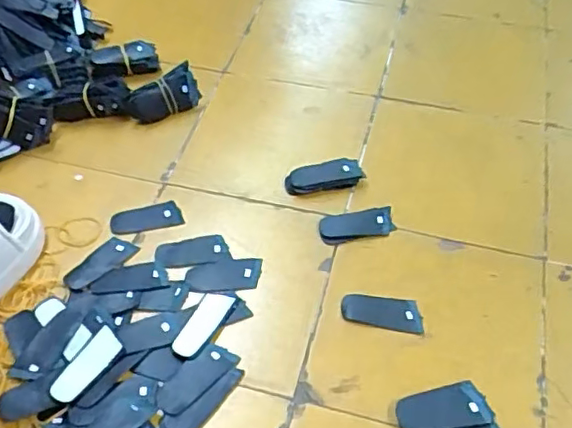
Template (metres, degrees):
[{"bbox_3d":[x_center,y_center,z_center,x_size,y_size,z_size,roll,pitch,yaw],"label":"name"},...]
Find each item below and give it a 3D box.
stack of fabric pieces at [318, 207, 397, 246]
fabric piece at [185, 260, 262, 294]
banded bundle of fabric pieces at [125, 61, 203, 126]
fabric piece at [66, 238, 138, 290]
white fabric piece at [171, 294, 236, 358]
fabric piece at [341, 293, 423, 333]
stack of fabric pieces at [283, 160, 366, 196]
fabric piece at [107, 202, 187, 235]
[{"bbox_3d":[0.073,0.012,0.612,0.076,0.008,0.035,-10,53,-6],"label":"stack of fabric pieces"},{"bbox_3d":[-0.061,0.061,0.584,0.073,0.005,0.036,-5,57,-1],"label":"fabric piece"},{"bbox_3d":[-0.150,-0.144,0.724,0.086,0.048,0.025,-23,27,-1],"label":"banded bundle of fabric pieces"},{"bbox_3d":[-0.185,0.049,0.594,0.033,0.004,0.072,33,60,24],"label":"fabric piece"},{"bbox_3d":[-0.076,0.099,0.539,0.027,0.006,0.069,22,56,17],"label":"white fabric piece"},{"bbox_3d":[0.089,0.090,0.549,0.072,0.005,0.031,8,53,7],"label":"fabric piece"},{"bbox_3d":[0.040,-0.041,0.645,0.082,0.012,0.035,-7,53,-4],"label":"stack of fabric pieces"},{"bbox_3d":[-0.149,0.005,0.629,0.074,0.005,0.029,-11,53,-7],"label":"fabric piece"}]

